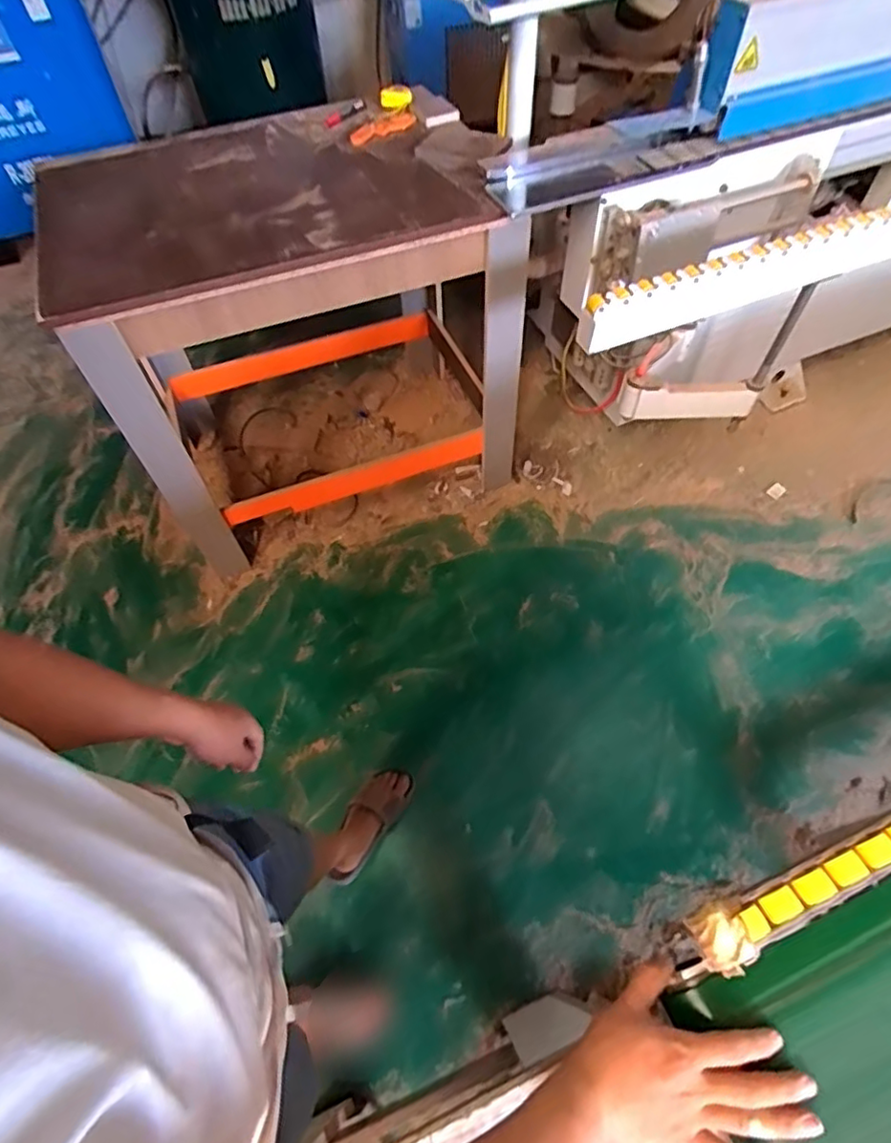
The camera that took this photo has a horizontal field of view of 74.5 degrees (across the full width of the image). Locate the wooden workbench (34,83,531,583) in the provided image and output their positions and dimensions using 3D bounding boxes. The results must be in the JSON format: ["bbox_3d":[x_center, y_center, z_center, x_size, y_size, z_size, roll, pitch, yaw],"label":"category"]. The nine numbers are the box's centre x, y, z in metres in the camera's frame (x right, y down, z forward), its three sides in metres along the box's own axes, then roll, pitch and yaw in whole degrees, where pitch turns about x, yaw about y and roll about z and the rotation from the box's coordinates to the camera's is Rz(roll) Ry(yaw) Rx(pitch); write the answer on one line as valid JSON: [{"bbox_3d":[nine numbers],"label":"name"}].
[{"bbox_3d":[-0.375,-0.645,1.638,1.004,0.837,0.755,-20,58,-10],"label":"wooden workbench"}]

